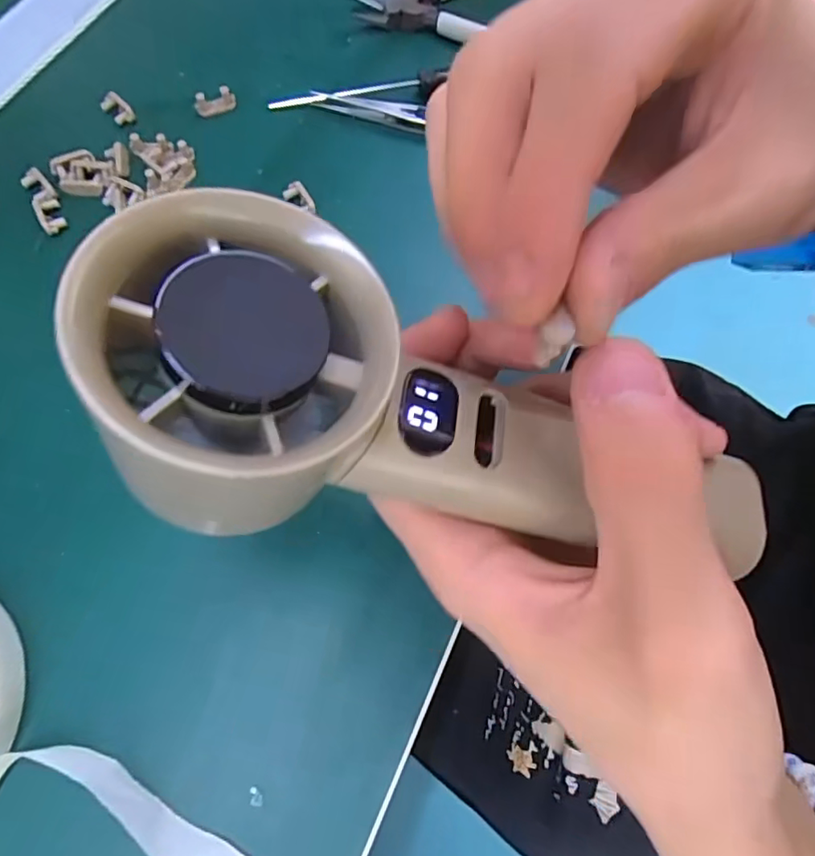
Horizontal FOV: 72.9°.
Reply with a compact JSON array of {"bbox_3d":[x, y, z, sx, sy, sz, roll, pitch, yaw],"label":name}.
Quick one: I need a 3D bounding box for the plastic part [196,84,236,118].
[{"bbox_3d":[-0.095,-0.161,0.271,0.020,0.008,0.005,-16,69,-8],"label":"plastic part"}]

